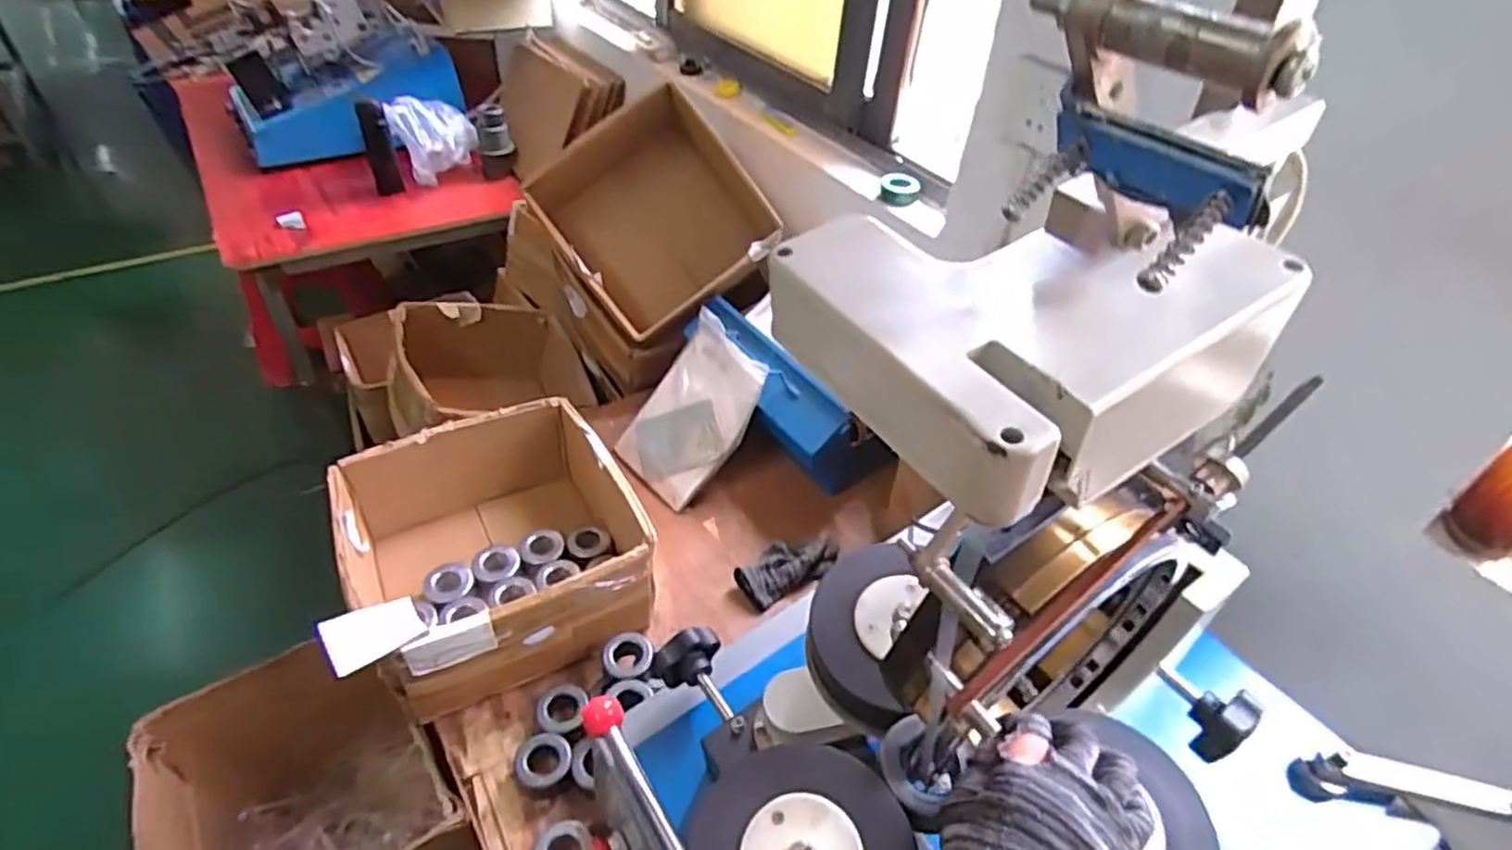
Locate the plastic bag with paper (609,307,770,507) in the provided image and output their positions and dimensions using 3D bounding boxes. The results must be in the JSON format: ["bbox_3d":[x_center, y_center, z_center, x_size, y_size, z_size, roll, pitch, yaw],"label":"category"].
[{"bbox_3d":[-0.103,-0.023,1.177,0.179,0.271,0.030,37,11,30],"label":"plastic bag with paper"}]

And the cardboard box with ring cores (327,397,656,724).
[{"bbox_3d":[-0.340,0.168,0.976,0.342,0.193,0.325,-20,48,-26],"label":"cardboard box with ring cores"}]

